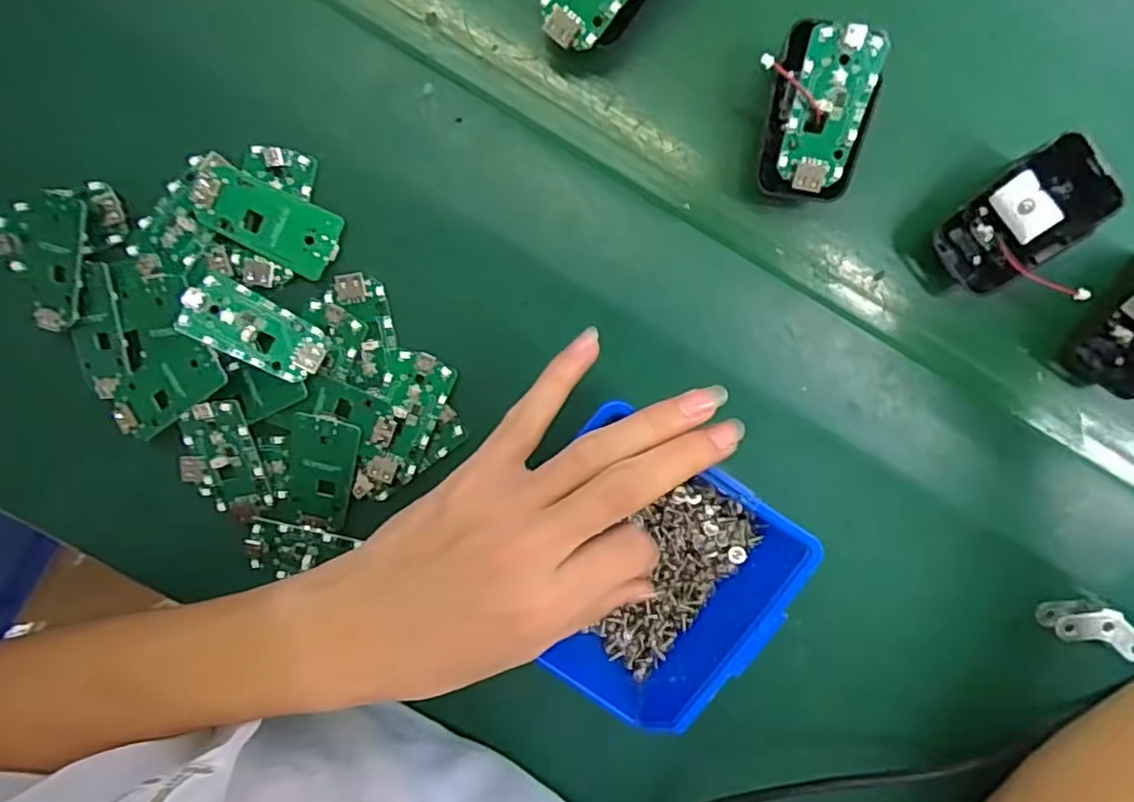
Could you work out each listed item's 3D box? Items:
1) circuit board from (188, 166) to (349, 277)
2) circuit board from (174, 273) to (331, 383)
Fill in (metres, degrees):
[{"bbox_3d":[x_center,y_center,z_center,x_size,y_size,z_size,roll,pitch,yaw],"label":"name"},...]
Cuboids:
[{"bbox_3d":[-0.138,-0.082,0.297,0.065,0.010,0.032,24,97,-1],"label":"circuit board"},{"bbox_3d":[-0.144,-0.033,0.300,0.063,0.004,0.030,28,76,-11],"label":"circuit board"}]

